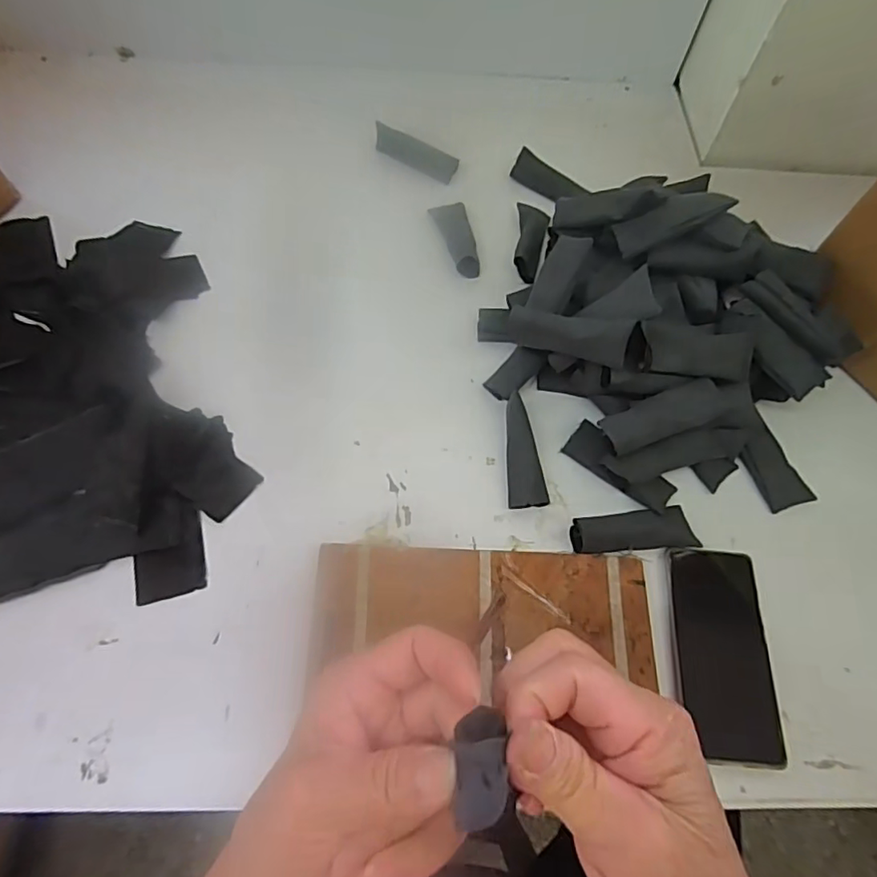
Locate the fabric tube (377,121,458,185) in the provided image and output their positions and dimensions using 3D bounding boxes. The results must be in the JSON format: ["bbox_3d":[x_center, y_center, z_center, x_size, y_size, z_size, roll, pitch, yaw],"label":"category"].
[{"bbox_3d":[-0.030,-0.345,0.677,0.107,0.034,0.029,25,65,10],"label":"fabric tube"}]

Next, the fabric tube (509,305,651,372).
[{"bbox_3d":[0.123,-0.089,0.488,0.121,0.039,0.025,17,30,27],"label":"fabric tube"}]

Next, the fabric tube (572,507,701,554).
[{"bbox_3d":[0.167,0.081,0.475,0.101,0.021,0.035,-7,64,-6],"label":"fabric tube"}]

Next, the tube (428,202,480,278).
[{"bbox_3d":[0.023,-0.231,0.631,0.037,0.027,0.107,-13,65,-9],"label":"tube"}]

